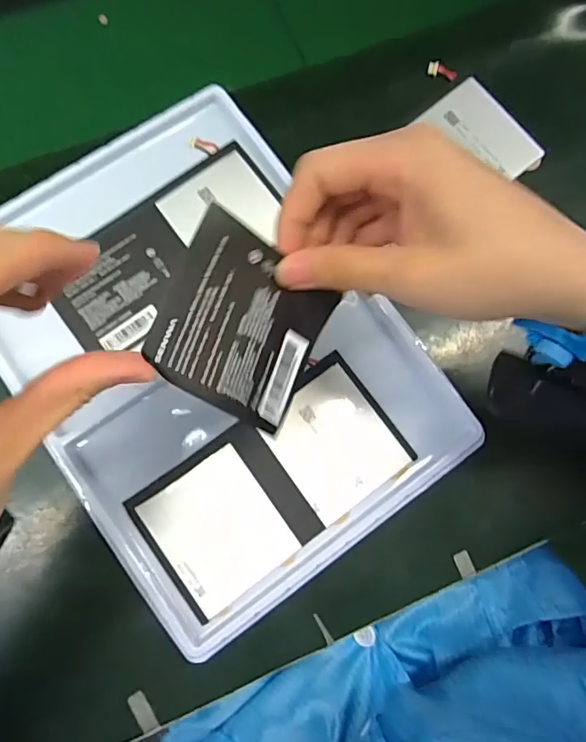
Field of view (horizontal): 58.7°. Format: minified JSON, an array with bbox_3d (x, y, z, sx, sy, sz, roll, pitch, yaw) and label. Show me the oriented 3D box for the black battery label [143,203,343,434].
[{"bbox_3d":[-0.020,-0.020,0.231,0.077,0.007,0.075,32,69,-35],"label":"black battery label"}]

